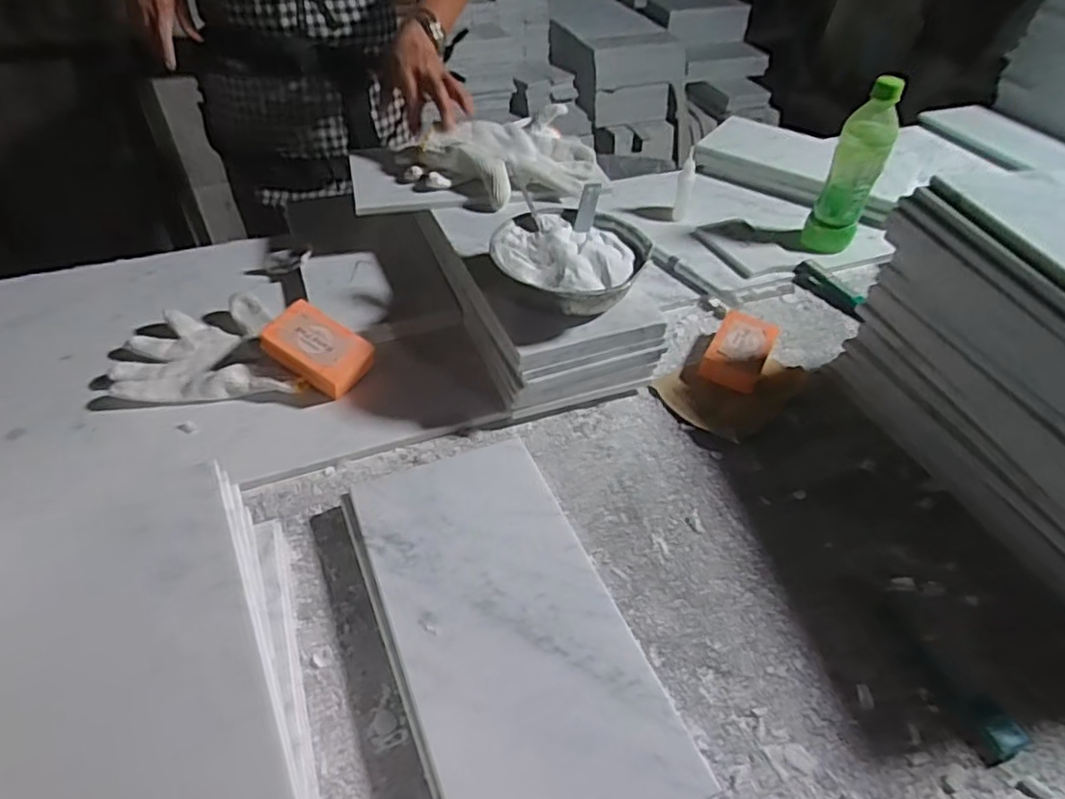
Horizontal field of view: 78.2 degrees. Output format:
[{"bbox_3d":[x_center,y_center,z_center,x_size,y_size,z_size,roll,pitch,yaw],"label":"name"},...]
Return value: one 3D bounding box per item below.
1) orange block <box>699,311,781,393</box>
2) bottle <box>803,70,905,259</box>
[{"bbox_3d":[0.217,-0.050,0.688,0.058,0.033,0.093,22,46,21],"label":"orange block"},{"bbox_3d":[0.393,-0.278,0.803,0.064,0.190,0.080,16,45,15],"label":"bottle"}]

